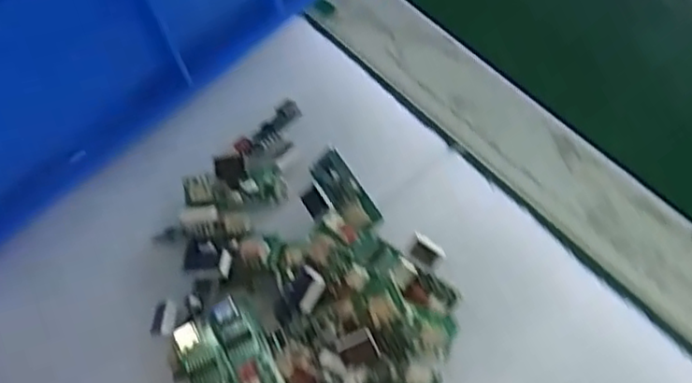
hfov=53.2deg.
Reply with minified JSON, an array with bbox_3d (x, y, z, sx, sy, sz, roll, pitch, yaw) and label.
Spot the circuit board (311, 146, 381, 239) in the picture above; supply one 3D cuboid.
[{"bbox_3d":[0.000,0.000,0.262,0.015,0.009,0.038,-29,67,-11],"label":"circuit board"}]

